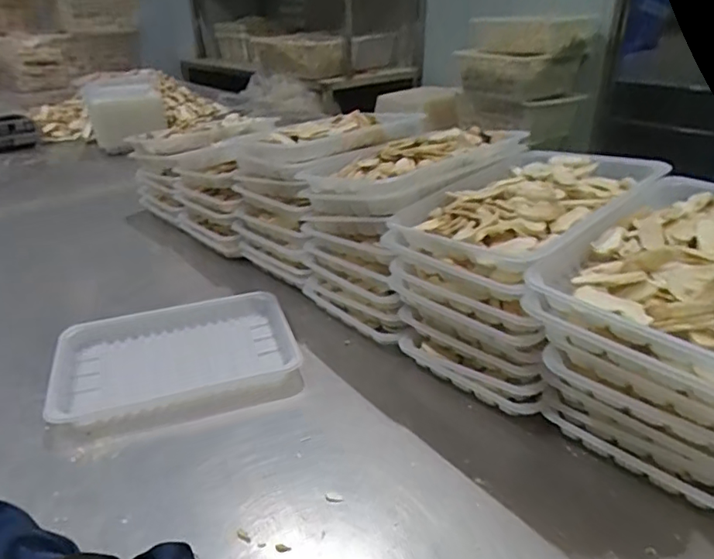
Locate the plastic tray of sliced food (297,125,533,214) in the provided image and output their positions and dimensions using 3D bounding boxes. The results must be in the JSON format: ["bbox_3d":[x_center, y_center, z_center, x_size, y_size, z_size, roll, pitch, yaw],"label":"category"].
[{"bbox_3d":[0.059,-0.132,0.612,0.214,0.047,0.163,-19,33,-31],"label":"plastic tray of sliced food"}]

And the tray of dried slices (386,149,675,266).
[{"bbox_3d":[0.160,-0.072,0.509,0.220,0.051,0.161,-21,34,-33],"label":"tray of dried slices"}]

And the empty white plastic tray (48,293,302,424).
[{"bbox_3d":[-0.189,0.079,0.580,0.236,0.034,0.153,-11,30,-18],"label":"empty white plastic tray"}]

